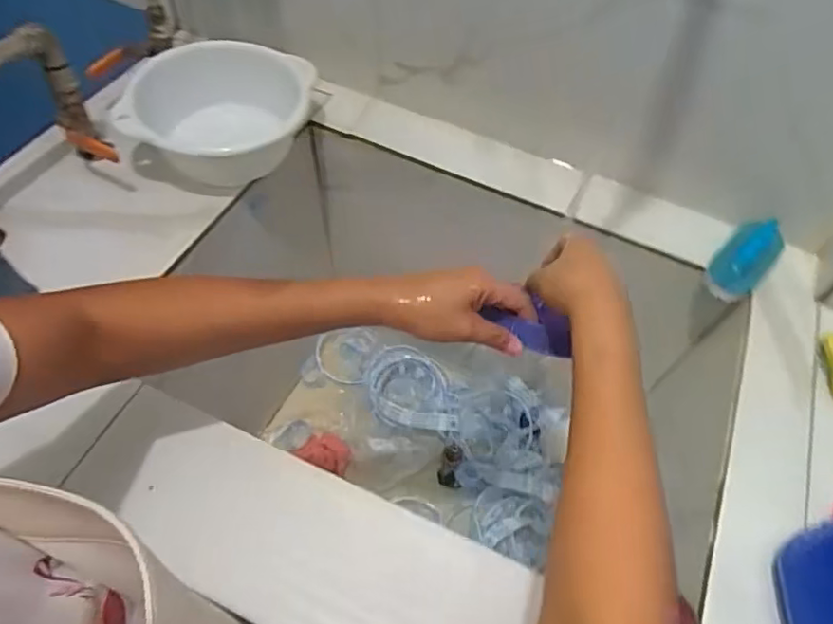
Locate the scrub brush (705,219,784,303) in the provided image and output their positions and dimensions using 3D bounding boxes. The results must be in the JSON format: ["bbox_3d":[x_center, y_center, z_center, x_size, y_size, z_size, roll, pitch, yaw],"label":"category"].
[{"bbox_3d":[0.374,-0.061,0.675,0.063,0.055,0.092,38,62,21],"label":"scrub brush"}]

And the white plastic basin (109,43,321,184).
[{"bbox_3d":[-0.231,-0.229,0.722,0.213,0.089,0.176,-4,56,-6],"label":"white plastic basin"}]

